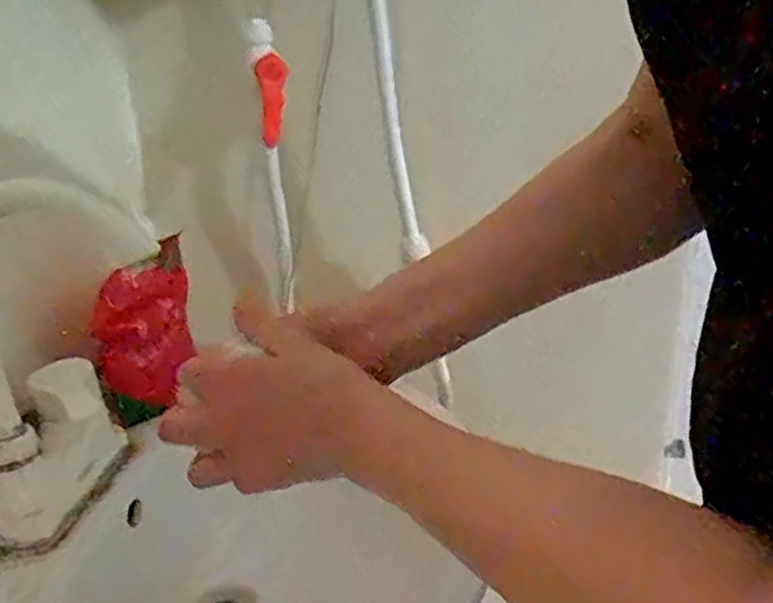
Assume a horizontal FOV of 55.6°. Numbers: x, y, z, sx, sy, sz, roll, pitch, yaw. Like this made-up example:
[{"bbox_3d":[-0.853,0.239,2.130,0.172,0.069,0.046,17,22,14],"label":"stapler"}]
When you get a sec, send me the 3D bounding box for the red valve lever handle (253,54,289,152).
[{"bbox_3d":[-0.109,-0.188,0.692,0.030,0.088,0.014,-19,43,-30],"label":"red valve lever handle"}]

